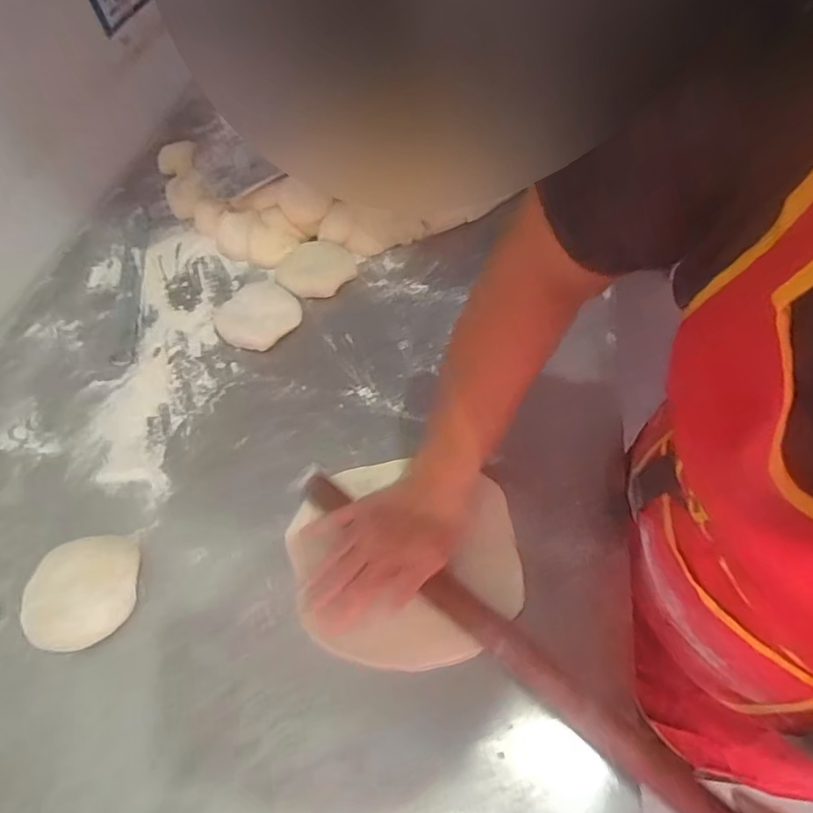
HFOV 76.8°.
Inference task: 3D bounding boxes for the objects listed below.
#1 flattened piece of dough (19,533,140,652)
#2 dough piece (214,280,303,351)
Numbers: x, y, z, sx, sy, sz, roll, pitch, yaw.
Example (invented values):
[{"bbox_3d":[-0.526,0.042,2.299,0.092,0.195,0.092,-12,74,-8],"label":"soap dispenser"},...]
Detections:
[{"bbox_3d":[-0.294,0.166,0.469,0.087,0.035,0.096,-17,58,-8],"label":"flattened piece of dough"},{"bbox_3d":[-0.187,-0.115,0.648,0.075,0.034,0.098,36,66,23],"label":"dough piece"}]

